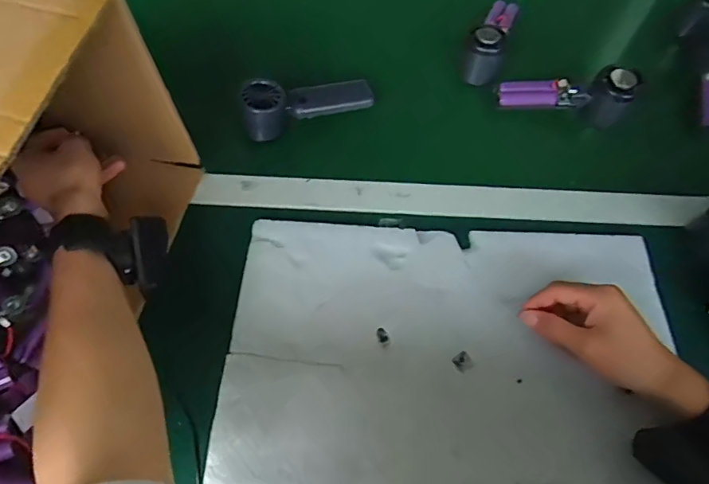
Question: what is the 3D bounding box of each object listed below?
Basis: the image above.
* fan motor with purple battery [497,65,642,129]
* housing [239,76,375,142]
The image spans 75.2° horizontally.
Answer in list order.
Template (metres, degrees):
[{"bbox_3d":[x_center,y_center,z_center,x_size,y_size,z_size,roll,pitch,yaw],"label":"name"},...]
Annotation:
[{"bbox_3d":[0.259,-0.178,0.569,0.158,0.060,0.055,6,58,16],"label":"fan motor with purple battery"},{"bbox_3d":[-0.052,-0.164,0.541,0.156,0.058,0.047,-9,61,-7],"label":"housing"}]

